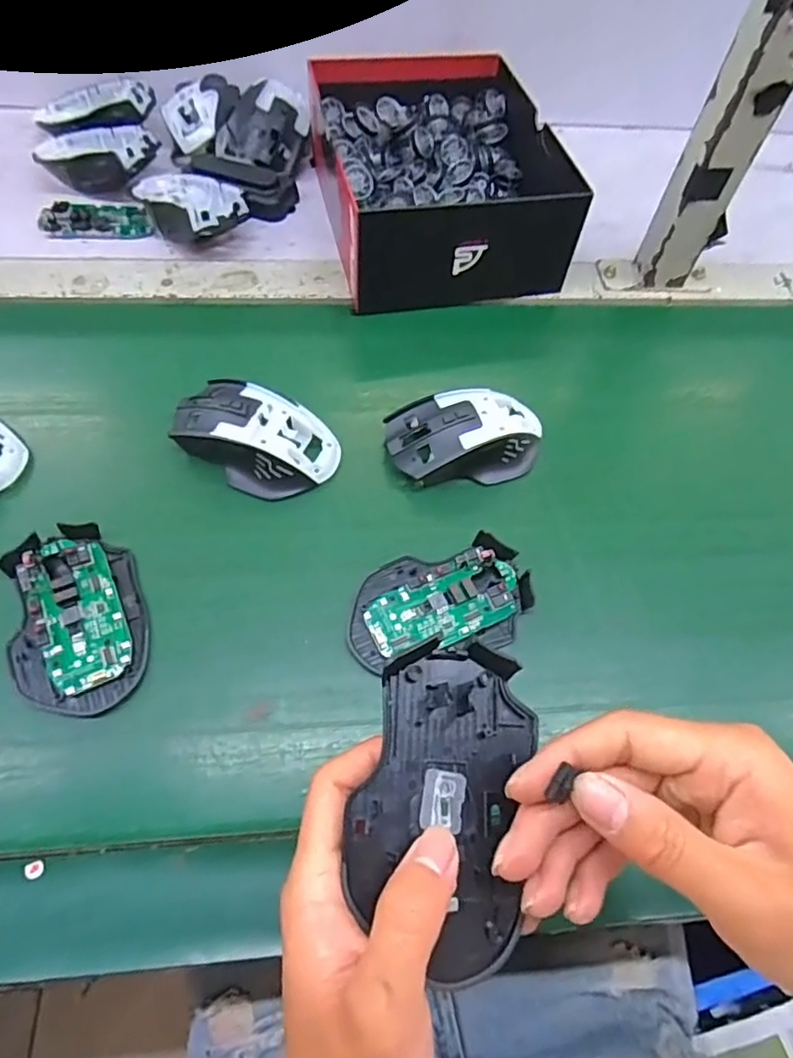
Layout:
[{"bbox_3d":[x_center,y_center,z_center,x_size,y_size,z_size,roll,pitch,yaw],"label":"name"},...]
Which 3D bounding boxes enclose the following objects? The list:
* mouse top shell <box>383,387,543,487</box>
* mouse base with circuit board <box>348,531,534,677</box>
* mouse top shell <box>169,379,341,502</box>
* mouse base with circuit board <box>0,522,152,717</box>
[{"bbox_3d":[0.051,-0.066,0.423,0.110,0.034,0.064,-10,62,-10],"label":"mouse top shell"},{"bbox_3d":[0.027,0.044,0.369,0.113,0.017,0.067,-13,62,-11],"label":"mouse base with circuit board"},{"bbox_3d":[-0.099,-0.065,0.413,0.117,0.036,0.071,22,61,9],"label":"mouse top shell"},{"bbox_3d":[-0.187,0.050,0.350,0.072,0.017,0.114,-18,63,-14],"label":"mouse base with circuit board"}]

